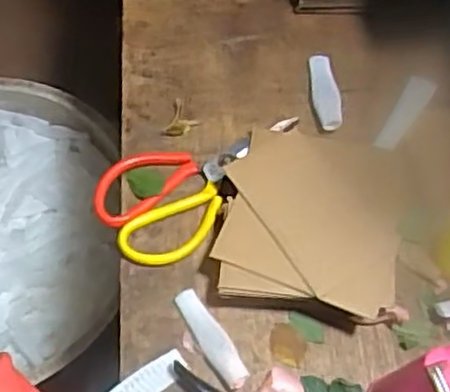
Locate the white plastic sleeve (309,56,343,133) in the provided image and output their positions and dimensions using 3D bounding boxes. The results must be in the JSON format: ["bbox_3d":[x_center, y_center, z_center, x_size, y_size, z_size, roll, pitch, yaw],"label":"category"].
[{"bbox_3d":[0.096,-0.103,0.681,0.026,0.015,0.083,-4,63,-5],"label":"white plastic sleeve"}]

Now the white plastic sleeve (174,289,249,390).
[{"bbox_3d":[-0.012,0.113,0.564,0.022,0.013,0.089,-30,68,-16],"label":"white plastic sleeve"}]

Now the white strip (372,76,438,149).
[{"bbox_3d":[0.174,-0.081,0.679,0.025,0.004,0.095,30,65,12],"label":"white strip"}]

